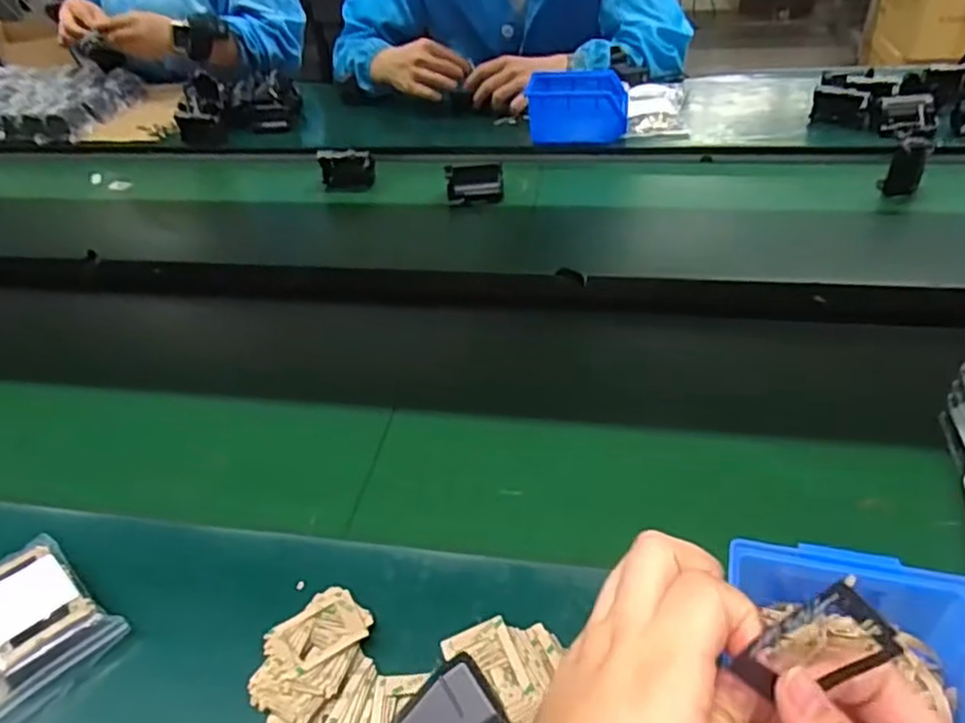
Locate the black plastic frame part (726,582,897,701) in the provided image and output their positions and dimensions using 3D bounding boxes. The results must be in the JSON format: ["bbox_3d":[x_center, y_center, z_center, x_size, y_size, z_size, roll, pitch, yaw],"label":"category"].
[{"bbox_3d":[0.116,0.100,0.244,0.051,0.035,0.007,-36,15,18],"label":"black plastic frame part"}]

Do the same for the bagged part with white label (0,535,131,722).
[{"bbox_3d":[-0.285,0.163,0.429,0.099,0.033,0.084,30,51,35],"label":"bagged part with white label"}]

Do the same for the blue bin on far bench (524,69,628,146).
[{"bbox_3d":[0.132,-0.354,0.981,0.137,0.078,0.116,-4,39,2],"label":"blue bin on far bench"}]

